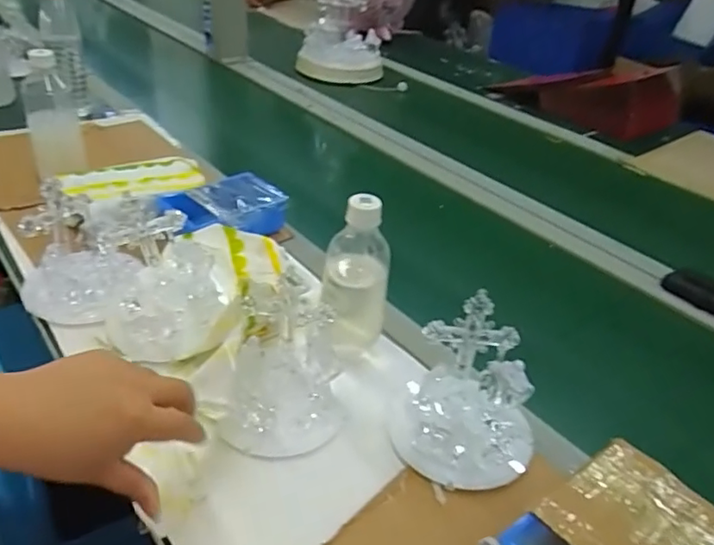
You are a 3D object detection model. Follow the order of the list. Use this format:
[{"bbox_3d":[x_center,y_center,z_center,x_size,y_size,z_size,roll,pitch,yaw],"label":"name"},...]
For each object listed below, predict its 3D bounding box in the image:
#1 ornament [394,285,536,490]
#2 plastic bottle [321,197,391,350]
[{"bbox_3d":[0.101,0.105,0.501,0.123,0.112,0.119,15,36,12],"label":"ornament"},{"bbox_3d":[-0.001,0.018,0.555,0.062,0.181,0.058,5,35,-1],"label":"plastic bottle"}]

